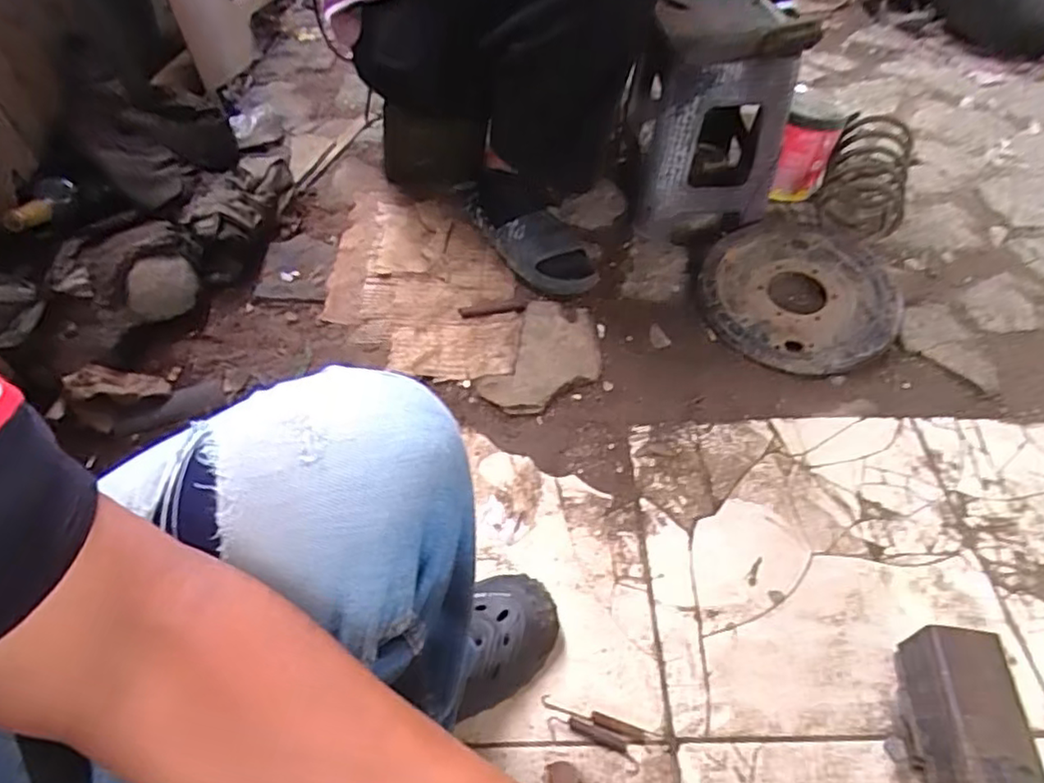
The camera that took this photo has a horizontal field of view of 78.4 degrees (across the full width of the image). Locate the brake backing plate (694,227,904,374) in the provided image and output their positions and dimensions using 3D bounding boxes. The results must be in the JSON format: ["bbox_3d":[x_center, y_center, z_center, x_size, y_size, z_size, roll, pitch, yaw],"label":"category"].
[{"bbox_3d":[0.444,-0.161,1.032,0.305,0.066,0.308,-1,50,2],"label":"brake backing plate"}]

